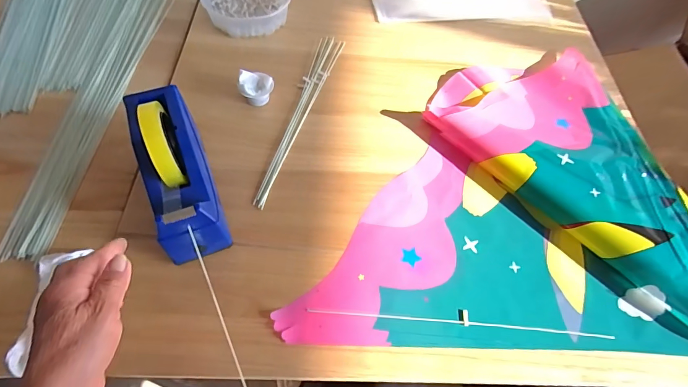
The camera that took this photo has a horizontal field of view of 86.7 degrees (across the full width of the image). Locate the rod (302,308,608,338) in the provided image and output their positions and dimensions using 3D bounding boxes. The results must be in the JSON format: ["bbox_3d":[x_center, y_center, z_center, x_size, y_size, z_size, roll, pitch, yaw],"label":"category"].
[{"bbox_3d":[0.136,0.147,0.428,0.352,0.004,0.017,5,58,-1],"label":"rod"}]

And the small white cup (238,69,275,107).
[{"bbox_3d":[-0.136,-0.164,0.569,0.052,0.041,0.049,-3,59,-6],"label":"small white cup"}]

